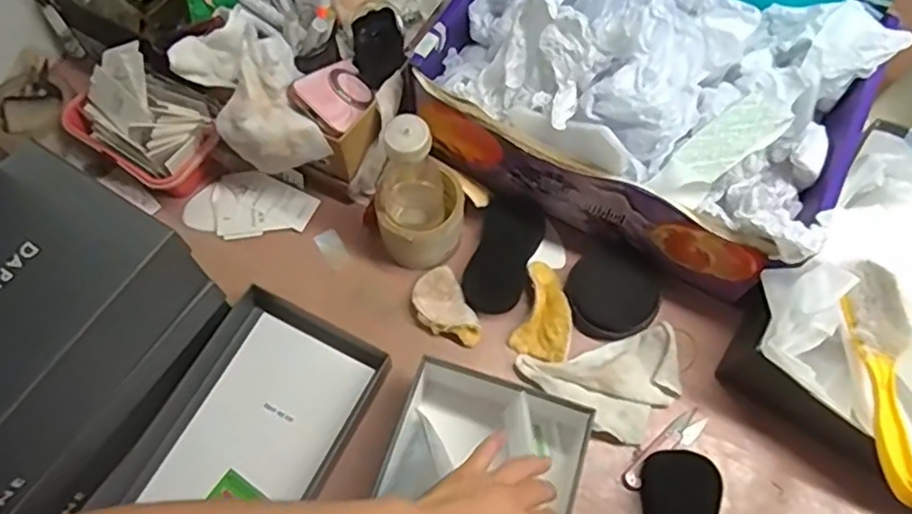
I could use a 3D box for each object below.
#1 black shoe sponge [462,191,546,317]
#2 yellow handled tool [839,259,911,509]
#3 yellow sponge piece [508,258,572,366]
[{"bbox_3d":[0.051,-0.003,0.693,0.062,0.012,0.128,18,77,5],"label":"black shoe sponge"},{"bbox_3d":[0.364,0.097,0.552,0.055,0.043,0.217,4,66,1],"label":"yellow handled tool"},{"bbox_3d":[0.093,0.053,0.666,0.055,0.024,0.096,16,67,6],"label":"yellow sponge piece"}]

